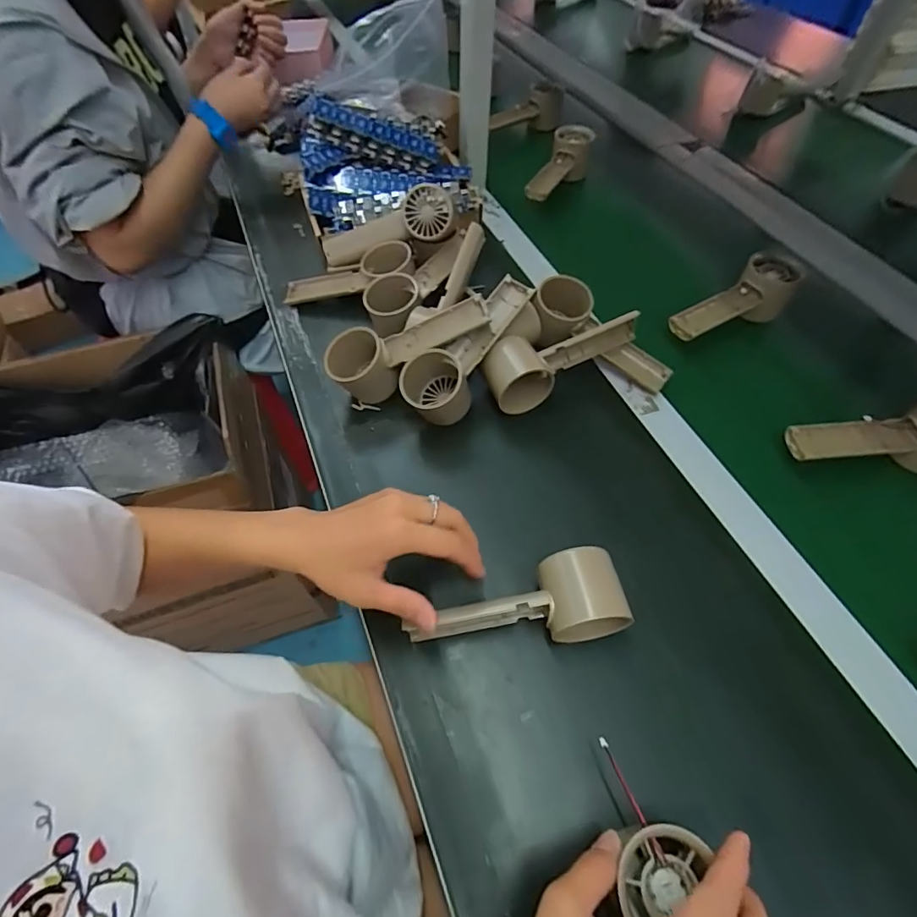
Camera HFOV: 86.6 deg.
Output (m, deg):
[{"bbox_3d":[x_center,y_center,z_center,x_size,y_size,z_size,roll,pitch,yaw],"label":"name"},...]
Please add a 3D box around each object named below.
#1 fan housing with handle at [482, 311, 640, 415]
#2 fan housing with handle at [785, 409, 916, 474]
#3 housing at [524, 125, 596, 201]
[{"bbox_3d":[0.098,-0.098,0.484,0.155,0.067,0.051,-24,59,-13],"label":"fan housing with handle"},{"bbox_3d":[0.374,-0.013,0.429,0.154,0.064,0.054,-9,56,-3],"label":"fan housing with handle"},{"bbox_3d":[0.150,-0.419,0.709,0.056,0.054,0.177,18,59,14],"label":"housing"}]

